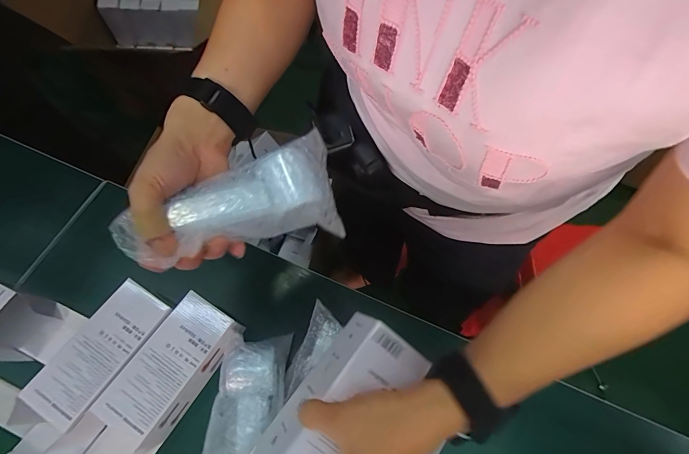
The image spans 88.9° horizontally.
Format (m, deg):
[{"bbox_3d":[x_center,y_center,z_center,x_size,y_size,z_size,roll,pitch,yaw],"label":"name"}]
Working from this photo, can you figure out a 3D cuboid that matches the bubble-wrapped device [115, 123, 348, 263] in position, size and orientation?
[{"bbox_3d":[-0.092,-0.016,0.308,0.185,0.051,0.084,-21,69,-23],"label":"bubble-wrapped device"}]

